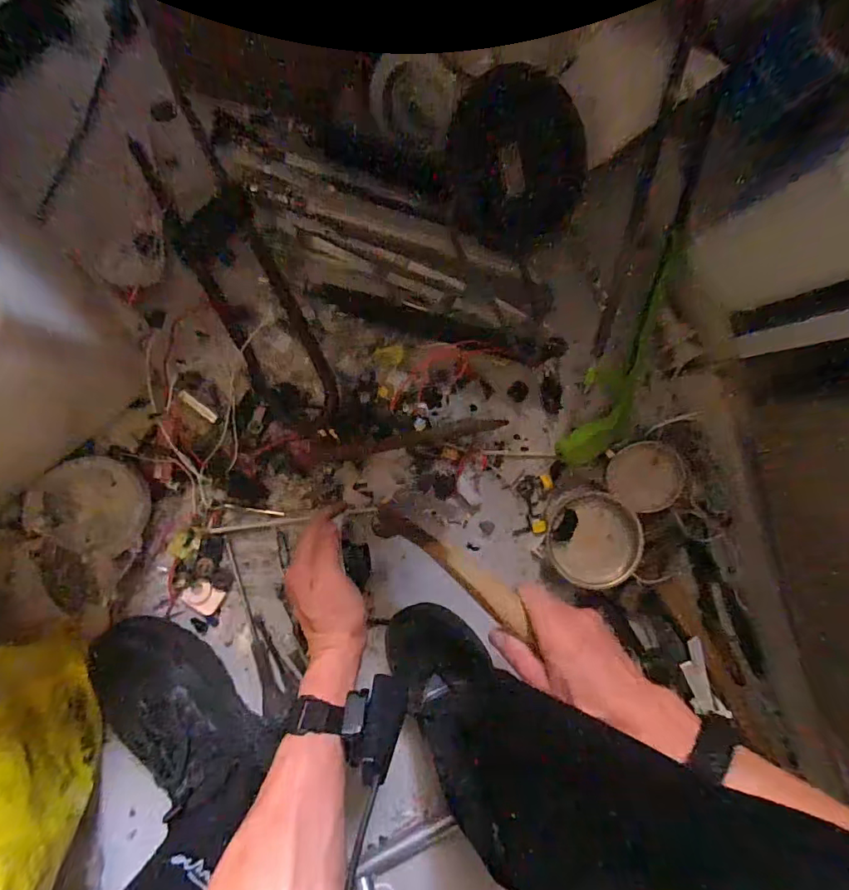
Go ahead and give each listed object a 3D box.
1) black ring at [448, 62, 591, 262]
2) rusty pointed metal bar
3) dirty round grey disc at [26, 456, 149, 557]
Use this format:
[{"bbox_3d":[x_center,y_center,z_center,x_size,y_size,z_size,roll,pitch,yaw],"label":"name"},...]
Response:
[{"bbox_3d":[0.096,-0.290,0.499,0.141,0.017,0.154,3,118,-2],"label":"black ring"},{"bbox_3d":[-0.021,-0.008,0.547,0.231,0.015,0.025,-11,93,-9],"label":"rusty pointed metal bar"},{"bbox_3d":[-0.328,0.059,0.472,0.095,0.031,0.087,0,91,-10],"label":"dirty round grey disc"}]

